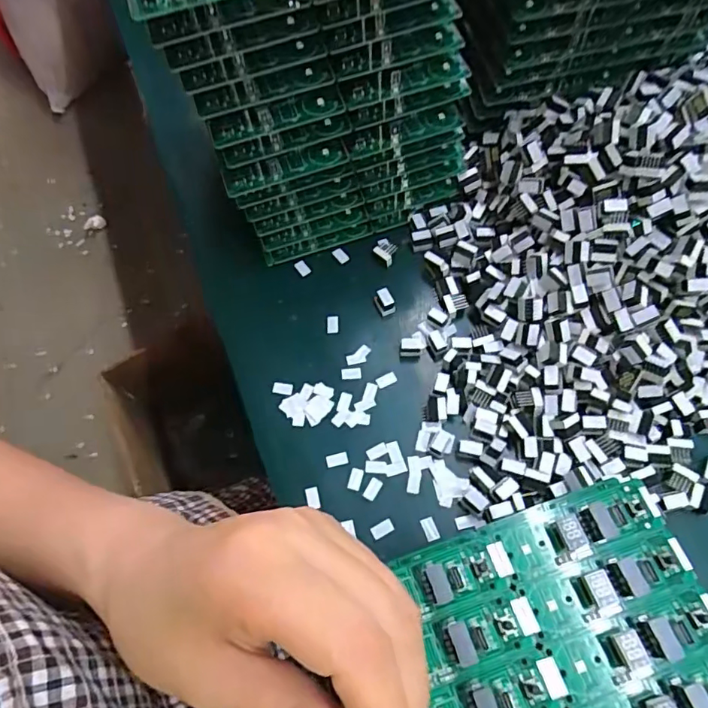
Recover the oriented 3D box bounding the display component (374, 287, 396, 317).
[{"bbox_3d":[0.019,-0.032,0.318,0.010,0.013,0.013,-23,65,-8],"label":"display component"}]

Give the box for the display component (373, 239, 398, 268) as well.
[{"bbox_3d":[0.020,-0.066,0.337,0.015,0.009,0.012,36,71,18],"label":"display component"}]

